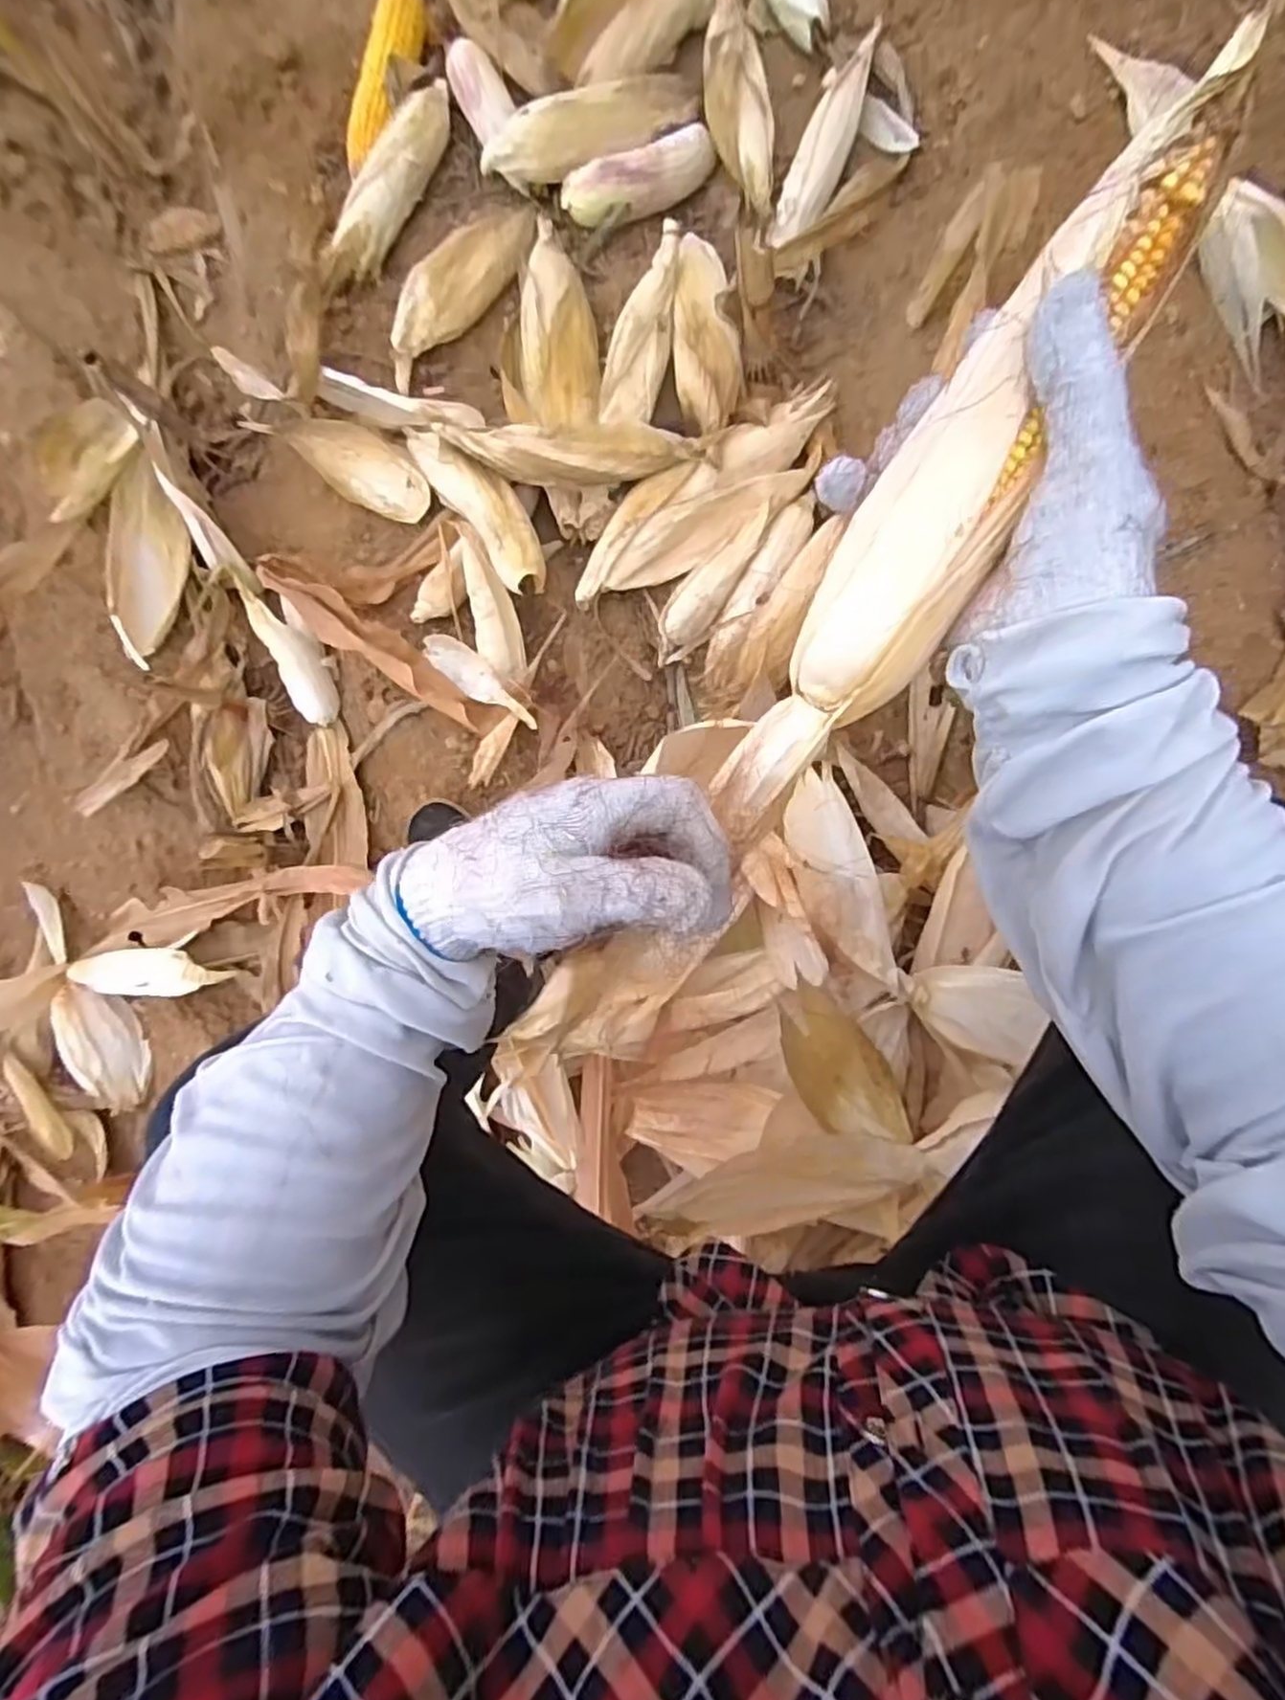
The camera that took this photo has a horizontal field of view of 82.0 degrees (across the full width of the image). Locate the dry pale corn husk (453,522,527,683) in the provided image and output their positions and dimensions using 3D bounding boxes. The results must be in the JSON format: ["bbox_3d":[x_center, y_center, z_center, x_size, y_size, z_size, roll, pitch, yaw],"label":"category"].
[{"bbox_3d":[-0.166,-0.264,0.807,0.057,0.044,0.174,-10,89,9],"label":"dry pale corn husk"}]

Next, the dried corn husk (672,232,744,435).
[{"bbox_3d":[0.065,-0.550,0.783,0.069,0.061,0.229,-7,90,9],"label":"dried corn husk"}]

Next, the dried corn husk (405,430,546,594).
[{"bbox_3d":[-0.181,-0.388,0.812,0.068,0.078,0.248,-37,85,8],"label":"dried corn husk"}]

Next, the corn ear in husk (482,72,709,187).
[{"bbox_3d":[-0.051,-0.795,0.810,0.257,0.051,0.061,-26,89,-7],"label":"corn ear in husk"}]

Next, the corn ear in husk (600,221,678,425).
[{"bbox_3d":[0.004,-0.557,0.791,0.058,0.042,0.193,18,94,8],"label":"corn ear in husk"}]

